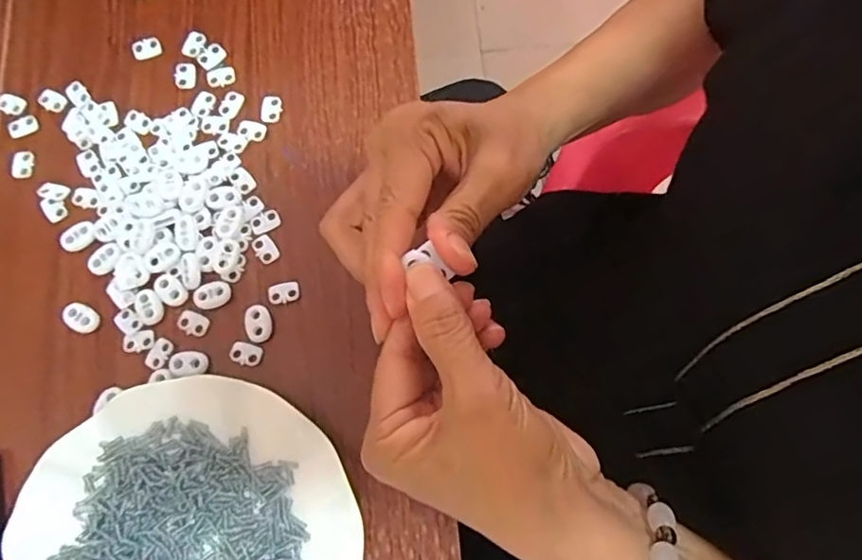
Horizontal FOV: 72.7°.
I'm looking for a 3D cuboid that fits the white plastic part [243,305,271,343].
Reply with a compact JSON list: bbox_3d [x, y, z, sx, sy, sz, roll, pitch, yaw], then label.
[{"bbox_3d":[-0.106,0.026,0.357,0.015,0.004,0.022,-19,77,-4],"label":"white plastic part"}]

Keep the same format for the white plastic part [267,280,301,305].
[{"bbox_3d":[-0.091,0.007,0.361,0.020,0.004,0.013,-18,77,-3],"label":"white plastic part"}]

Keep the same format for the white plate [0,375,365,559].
[{"bbox_3d":[-0.132,0.149,0.317,0.181,0.019,0.179,0,74,-1],"label":"white plate"}]

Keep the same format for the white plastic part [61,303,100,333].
[{"bbox_3d":[-0.217,0.023,0.363,0.021,0.007,0.017,21,77,6],"label":"white plastic part"}]

